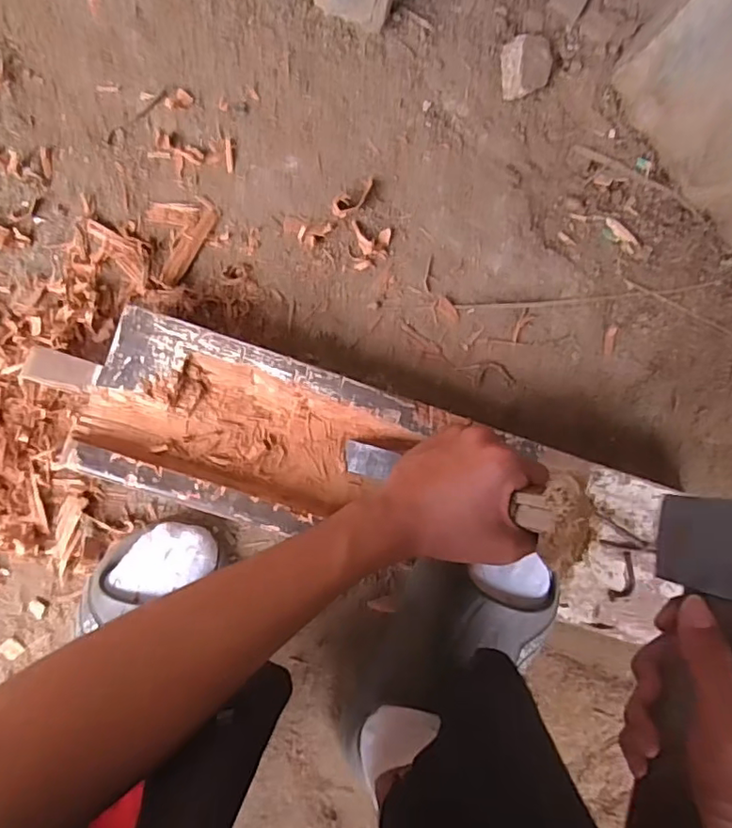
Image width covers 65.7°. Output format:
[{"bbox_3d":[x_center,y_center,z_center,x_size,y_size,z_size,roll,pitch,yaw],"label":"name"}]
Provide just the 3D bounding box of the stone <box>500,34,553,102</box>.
[{"bbox_3d":[0.151,-0.322,0.525,0.050,0.022,0.047,-12,93,-8],"label":"stone"}]

